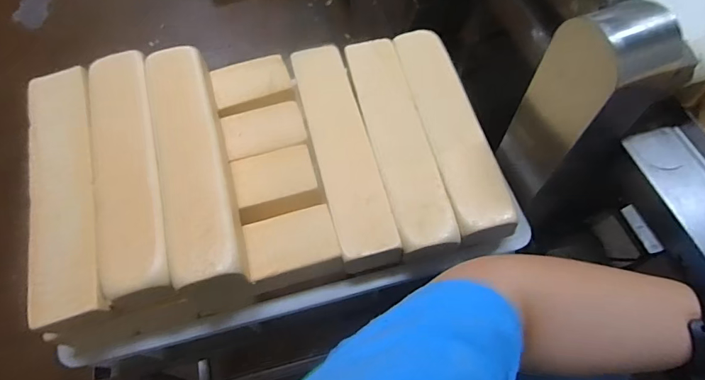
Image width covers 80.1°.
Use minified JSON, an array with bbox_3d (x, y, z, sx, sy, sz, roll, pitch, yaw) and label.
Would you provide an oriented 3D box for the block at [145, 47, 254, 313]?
[{"bbox_3d":[-0.206,-0.032,0.555,0.082,0.065,0.367,-16,64,-5],"label":"block"}]

